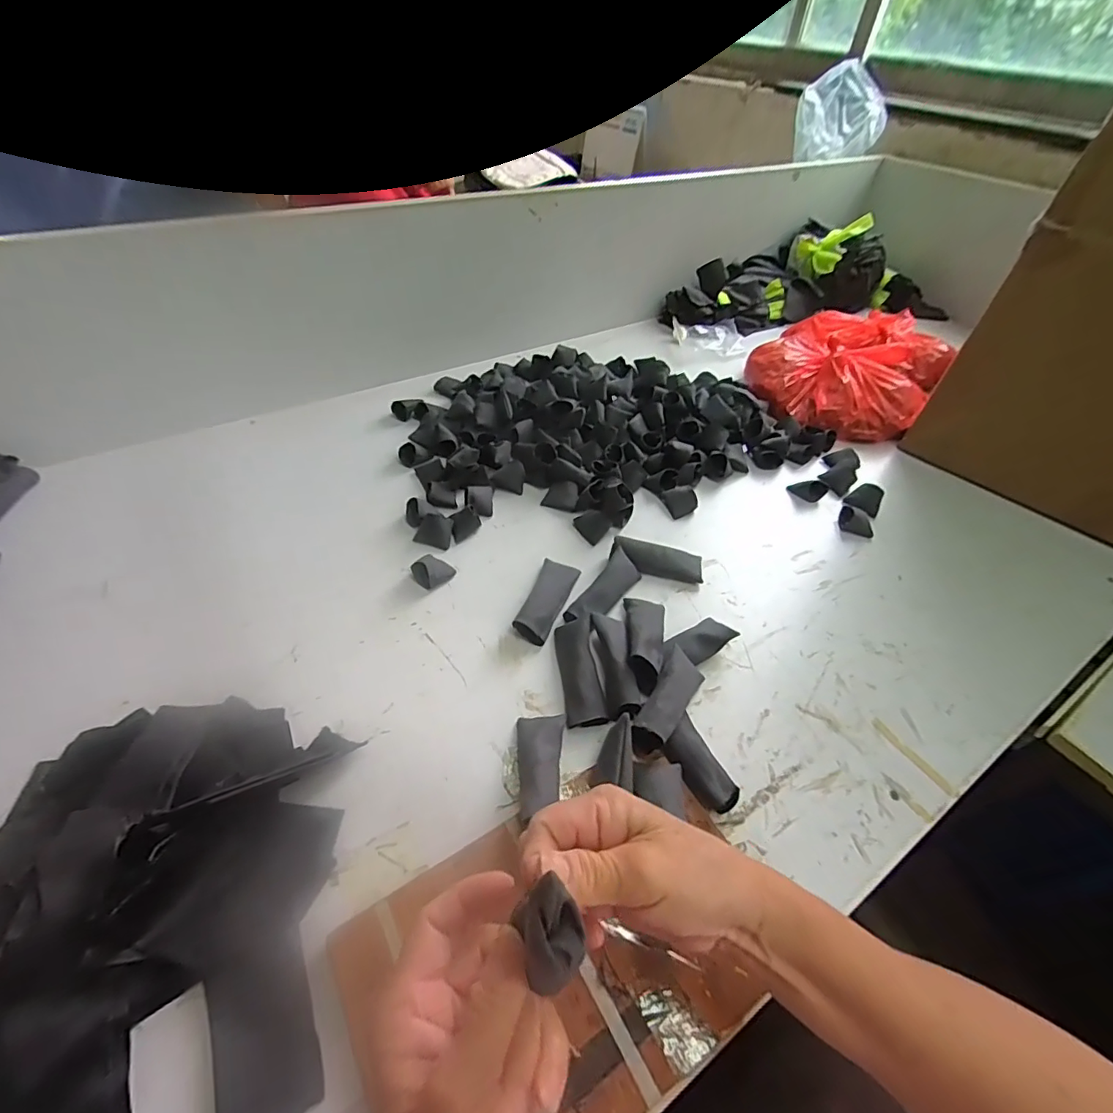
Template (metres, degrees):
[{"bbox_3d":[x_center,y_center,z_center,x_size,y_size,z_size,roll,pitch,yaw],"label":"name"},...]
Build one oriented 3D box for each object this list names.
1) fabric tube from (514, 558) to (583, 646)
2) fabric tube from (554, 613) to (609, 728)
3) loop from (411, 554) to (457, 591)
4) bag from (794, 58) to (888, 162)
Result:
[{"bbox_3d":[-0.011,0.042,0.543,0.038,0.020,0.107,19,49,12],"label":"fabric tube"},{"bbox_3d":[0.021,0.103,0.480,0.035,0.026,0.103,-3,48,-8],"label":"fabric tube"},{"bbox_3d":[-0.137,0.013,0.566,0.038,0.025,0.037,31,52,22],"label":"loop"},{"bbox_3d":[0.583,-0.901,1.064,0.167,0.161,0.108,18,49,12],"label":"bag"}]

